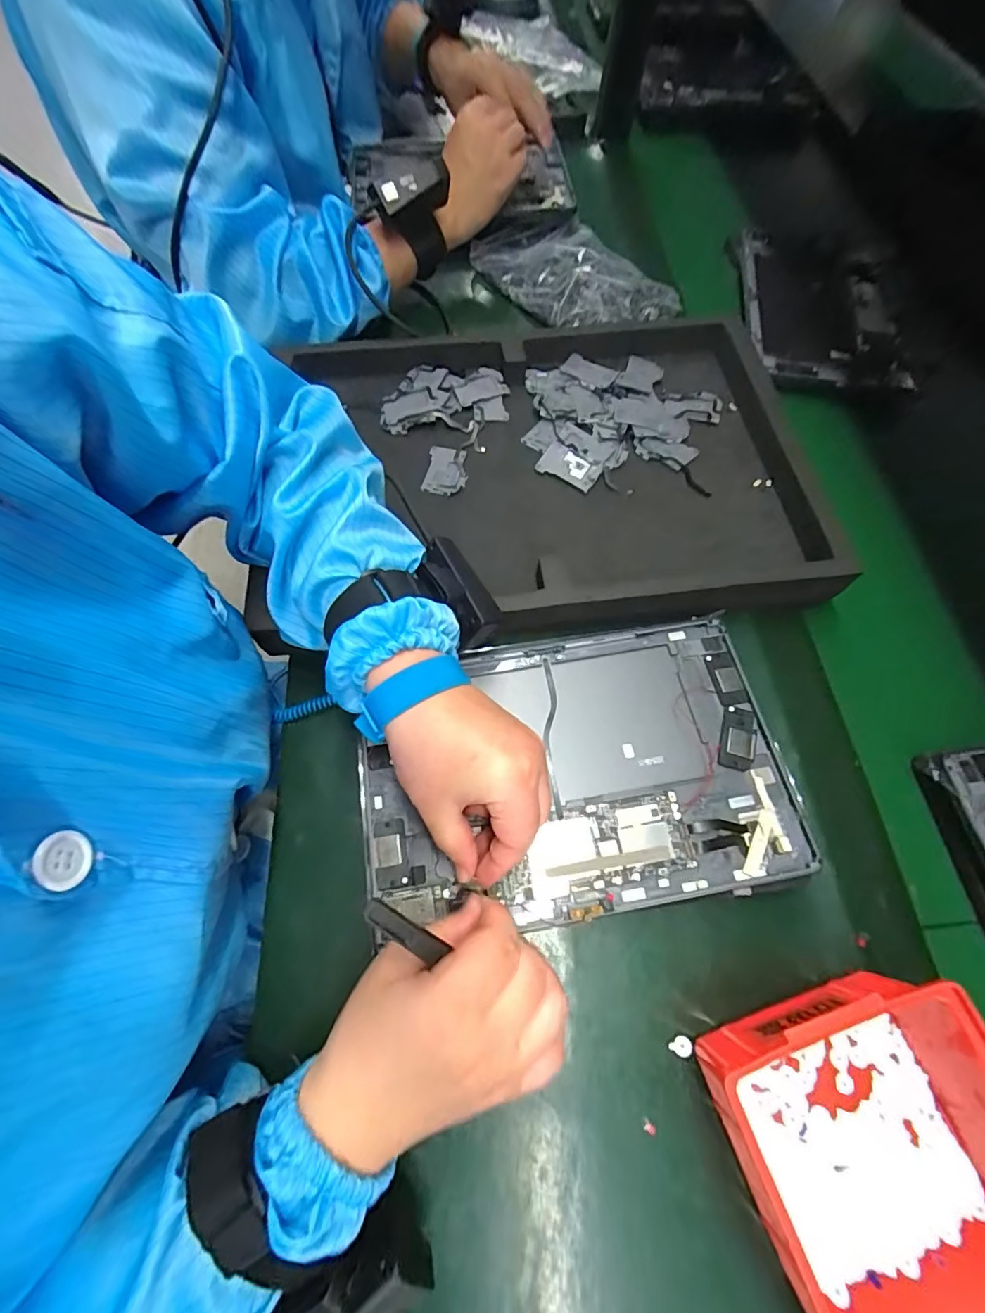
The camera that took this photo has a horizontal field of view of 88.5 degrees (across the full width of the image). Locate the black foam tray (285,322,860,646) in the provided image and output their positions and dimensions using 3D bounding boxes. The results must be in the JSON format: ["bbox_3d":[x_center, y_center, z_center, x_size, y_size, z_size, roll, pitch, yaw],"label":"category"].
[{"bbox_3d":[0.068,-0.167,0.417,0.372,0.037,0.315,-8,69,-6],"label":"black foam tray"}]

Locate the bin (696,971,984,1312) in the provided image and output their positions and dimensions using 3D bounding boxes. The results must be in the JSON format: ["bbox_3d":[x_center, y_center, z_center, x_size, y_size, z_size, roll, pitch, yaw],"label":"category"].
[{"bbox_3d":[0.183,0.232,0.230,0.137,0.068,0.137,-12,65,-4],"label":"bin"}]

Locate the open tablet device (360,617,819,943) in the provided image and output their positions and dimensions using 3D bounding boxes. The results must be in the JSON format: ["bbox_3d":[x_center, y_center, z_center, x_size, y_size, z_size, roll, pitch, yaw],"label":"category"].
[{"bbox_3d":[0.049,0.068,0.317,0.253,0.011,0.166,-9,67,-2],"label":"open tablet device"}]

